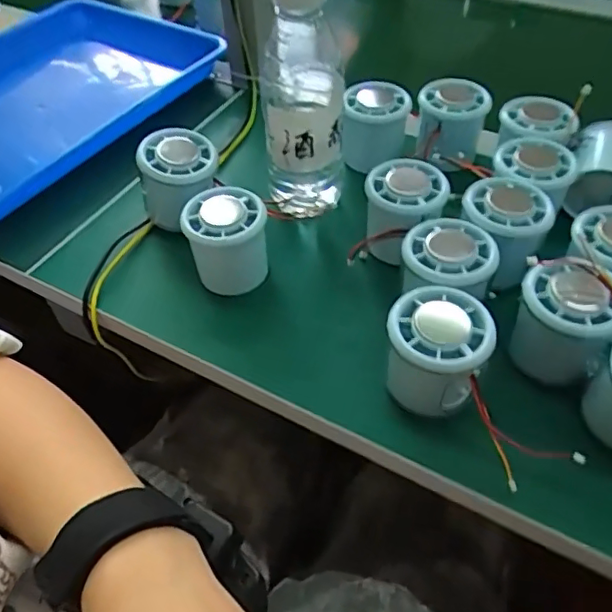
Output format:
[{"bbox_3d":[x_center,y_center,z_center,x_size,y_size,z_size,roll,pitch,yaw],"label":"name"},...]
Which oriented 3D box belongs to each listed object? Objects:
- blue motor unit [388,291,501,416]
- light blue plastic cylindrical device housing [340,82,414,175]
[{"bbox_3d":[0.074,0.026,0.326,0.057,0.055,0.055,18,51,17],"label":"blue motor unit"},{"bbox_3d":[0.058,-0.153,0.477,0.053,0.064,0.050,-1,48,1],"label":"light blue plastic cylindrical device housing"}]

